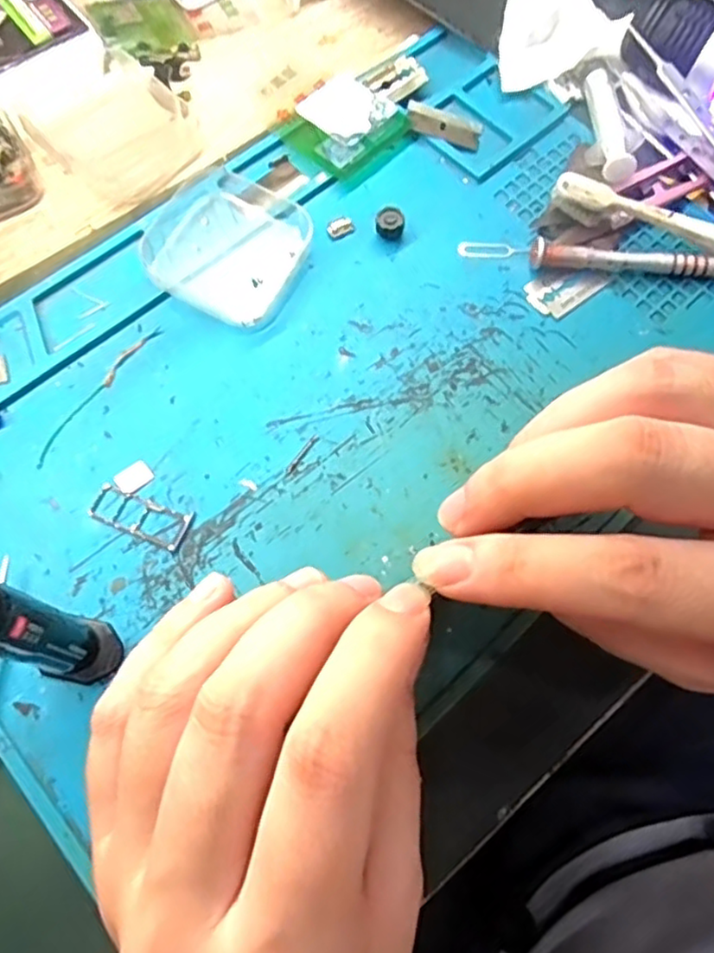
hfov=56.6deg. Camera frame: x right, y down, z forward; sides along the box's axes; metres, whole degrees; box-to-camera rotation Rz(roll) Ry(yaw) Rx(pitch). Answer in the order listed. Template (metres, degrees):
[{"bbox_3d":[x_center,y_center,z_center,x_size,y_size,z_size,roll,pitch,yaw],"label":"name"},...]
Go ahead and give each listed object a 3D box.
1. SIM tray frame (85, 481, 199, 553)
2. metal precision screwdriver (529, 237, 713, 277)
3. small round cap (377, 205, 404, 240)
[{"bbox_3d":[-0.084,0.014,0.258,0.040,0.004,0.017,23,70,7],"label":"SIM tray frame"},{"bbox_3d":[0.126,-0.099,0.303,0.092,0.011,0.012,4,69,0],"label":"metal precision screwdriver"},{"bbox_3d":[0.015,-0.118,0.309,0.013,0.010,0.011,4,69,0],"label":"small round cap"}]

